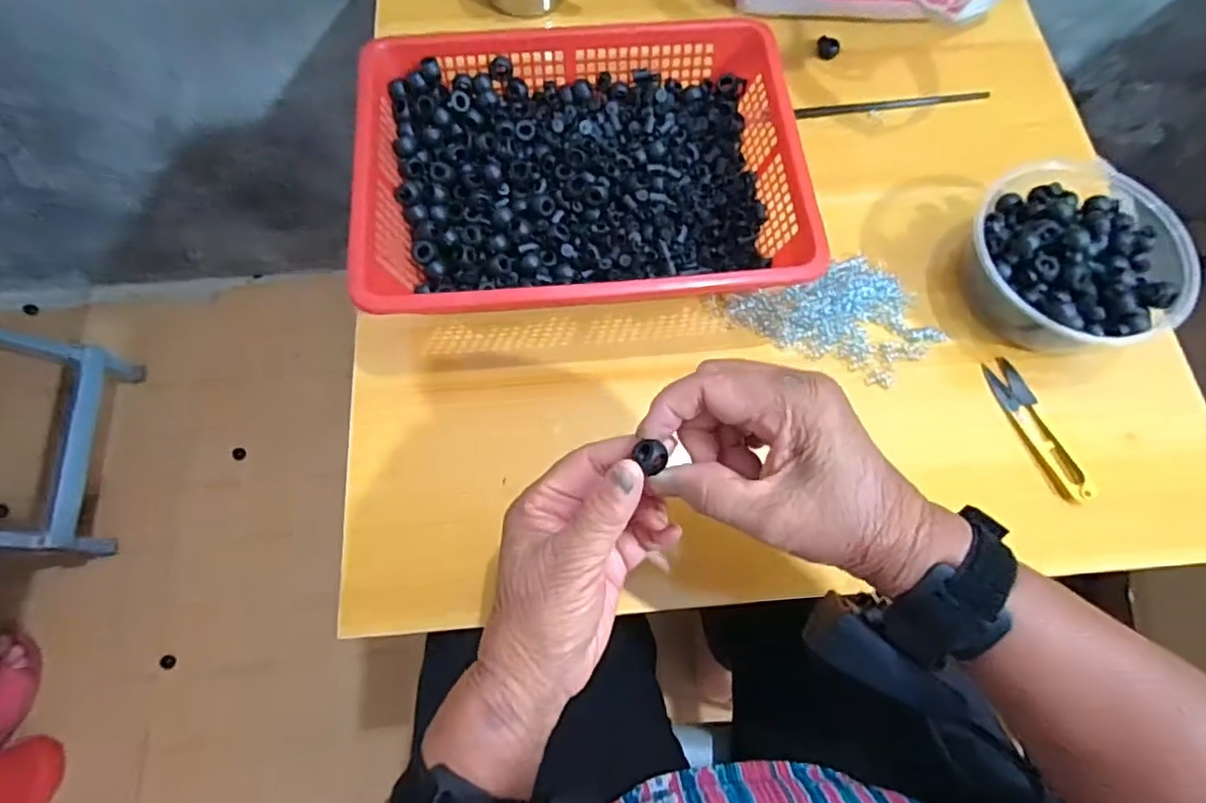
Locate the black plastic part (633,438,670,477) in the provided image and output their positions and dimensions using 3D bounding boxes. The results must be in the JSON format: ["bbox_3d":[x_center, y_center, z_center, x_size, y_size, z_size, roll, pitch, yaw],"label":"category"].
[{"bbox_3d":[0.023,0.026,0.297,0.015,0.010,0.014,0,69,-1],"label":"black plastic part"}]

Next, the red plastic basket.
[{"bbox_3d":[-0.016,-0.166,0.456,0.293,0.077,0.216,-4,70,-3],"label":"red plastic basket"}]

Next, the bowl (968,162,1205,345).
[{"bbox_3d":[0.325,-0.101,0.445,0.143,0.065,0.144,0,69,-1],"label":"bowl"}]

